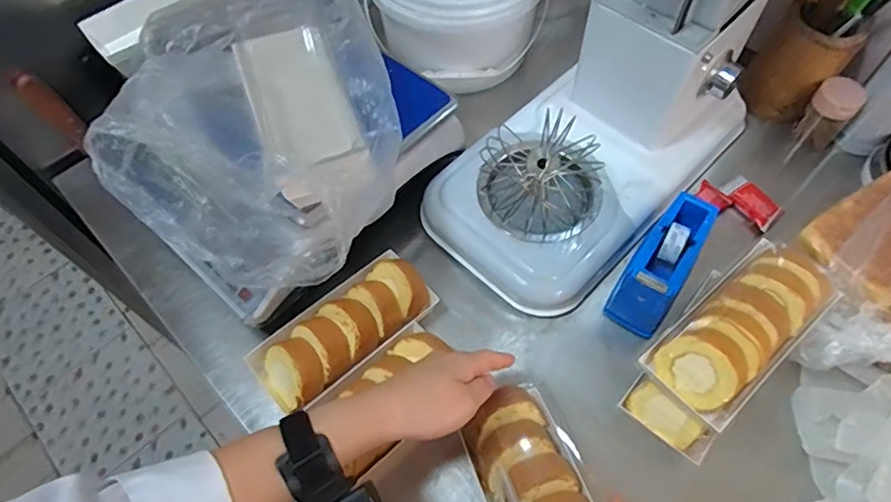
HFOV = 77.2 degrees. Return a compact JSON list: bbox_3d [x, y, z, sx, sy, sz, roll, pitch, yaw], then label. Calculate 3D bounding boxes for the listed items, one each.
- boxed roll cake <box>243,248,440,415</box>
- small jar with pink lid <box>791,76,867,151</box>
[{"bbox_3d":[-0.105,0.086,0.586,0.192,0.052,0.089,-39,66,-19],"label":"boxed roll cake"},{"bbox_3d":[0.476,-0.170,0.697,0.051,0.082,0.042,37,67,20],"label":"small jar with pink lid"}]

